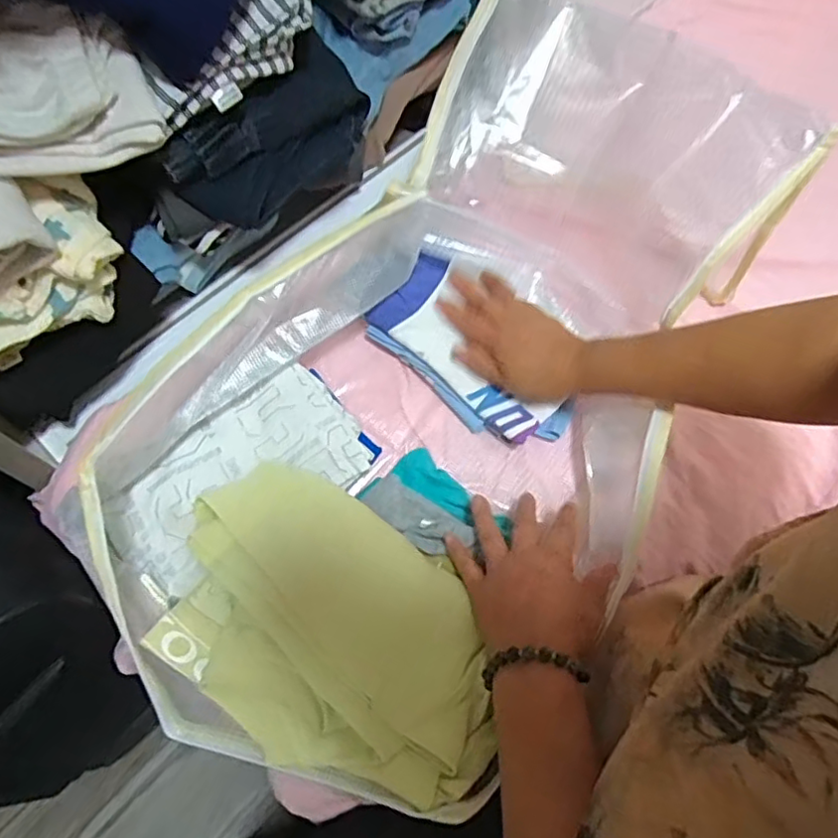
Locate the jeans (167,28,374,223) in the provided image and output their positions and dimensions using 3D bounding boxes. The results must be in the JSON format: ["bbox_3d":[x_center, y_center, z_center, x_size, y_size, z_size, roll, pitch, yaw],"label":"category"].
[{"bbox_3d":[-0.133,-0.264,0.578,0.217,0.128,0.053,-35,42,-18],"label":"jeans"}]

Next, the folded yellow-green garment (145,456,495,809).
[{"bbox_3d":[-0.060,0.143,0.427,0.259,0.049,0.162,32,69,12],"label":"folded yellow-green garment"}]

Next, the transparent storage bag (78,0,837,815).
[{"bbox_3d":[0.031,-0.042,0.501,0.345,0.209,0.608,32,71,12],"label":"transparent storage bag"}]

